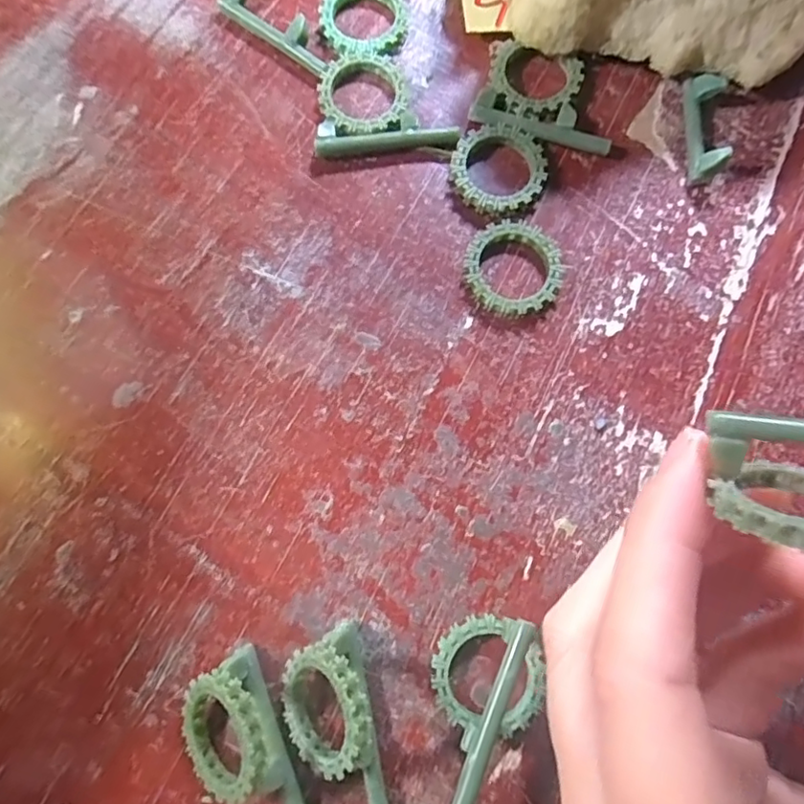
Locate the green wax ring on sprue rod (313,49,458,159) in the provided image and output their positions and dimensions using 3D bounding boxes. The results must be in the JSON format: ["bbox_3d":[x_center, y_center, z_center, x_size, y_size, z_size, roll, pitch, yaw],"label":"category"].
[{"bbox_3d":[-0.006,-0.086,0.163,0.038,0.005,0.031,-6,78,-1],"label":"green wax ring on sprue rod"}]

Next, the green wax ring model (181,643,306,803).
[{"bbox_3d":[-0.036,0.077,0.122,0.020,0.019,0.039,-25,79,-5],"label":"green wax ring model"}]

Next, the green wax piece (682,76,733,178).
[{"bbox_3d":[0.085,-0.076,0.158,0.008,0.010,0.031,1,78,0],"label":"green wax piece"}]

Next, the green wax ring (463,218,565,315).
[{"bbox_3d":[0.030,-0.036,0.153,0.026,0.005,0.025,0,78,0],"label":"green wax ring"}]

